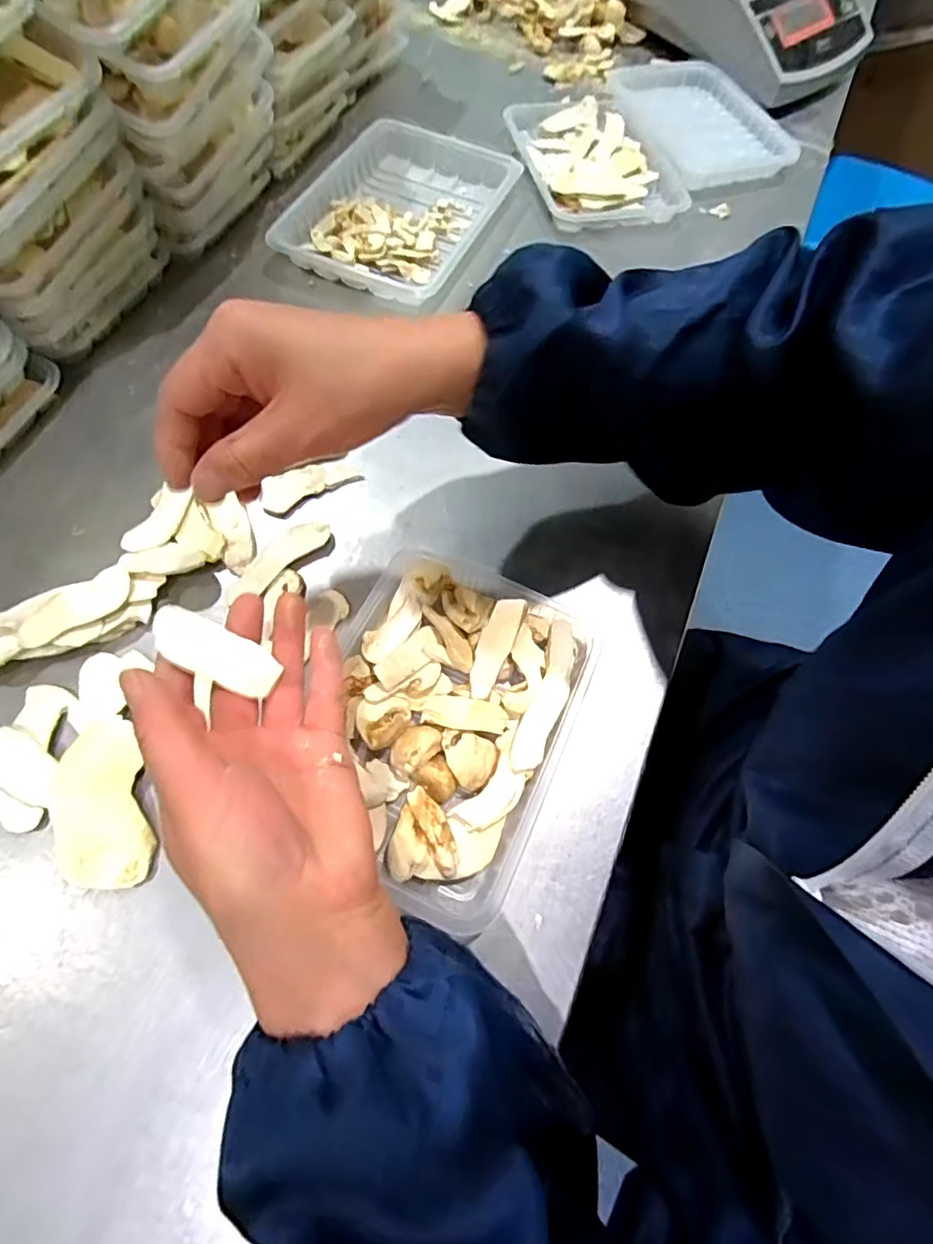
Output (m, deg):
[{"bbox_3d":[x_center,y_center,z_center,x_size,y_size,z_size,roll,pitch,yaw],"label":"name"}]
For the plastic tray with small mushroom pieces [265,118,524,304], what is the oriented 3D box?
[{"bbox_3d":[-0.055,-0.355,0.482,0.132,0.025,0.204,25,67,6],"label":"plastic tray with small mushroom pieces"}]

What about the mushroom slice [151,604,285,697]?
[{"bbox_3d":[-0.117,0.014,0.259,0.058,0.004,0.023,30,69,-5],"label":"mushroom slice"}]

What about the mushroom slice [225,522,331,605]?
[{"bbox_3d":[-0.120,-0.040,0.354,0.024,0.005,0.075,41,69,12],"label":"mushroom slice"}]

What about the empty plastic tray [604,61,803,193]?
[{"bbox_3d":[0.239,-0.523,0.583,0.147,0.023,0.192,-25,71,-15],"label":"empty plastic tray"}]

